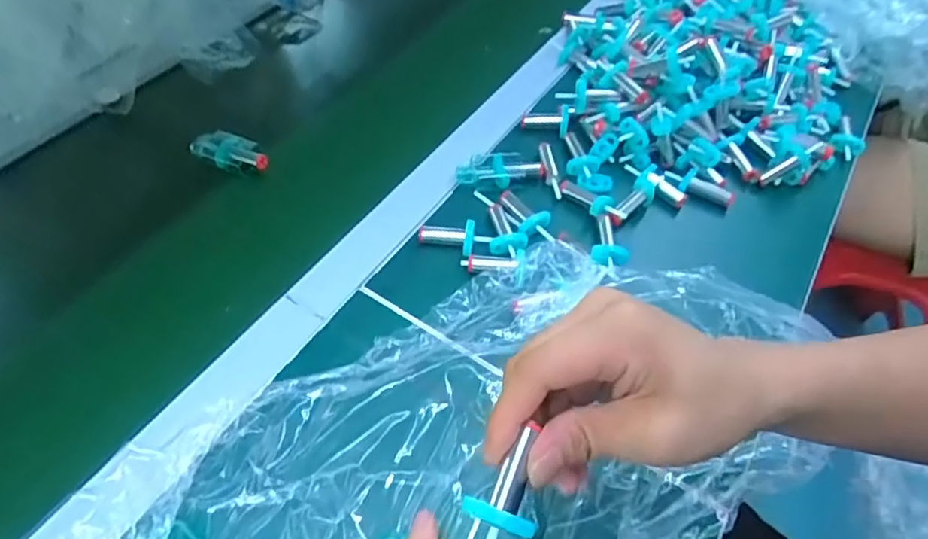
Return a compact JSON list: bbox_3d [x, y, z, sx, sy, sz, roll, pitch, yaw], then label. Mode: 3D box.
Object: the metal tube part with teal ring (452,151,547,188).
[{"bbox_3d":[0.032,-0.089,0.530,0.077,0.022,0.031,-8,55,-10],"label":"metal tube part with teal ring"}]

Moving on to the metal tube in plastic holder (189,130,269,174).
[{"bbox_3d":[-0.213,-0.106,0.534,0.080,0.015,0.035,22,55,12],"label":"metal tube in plastic holder"}]

